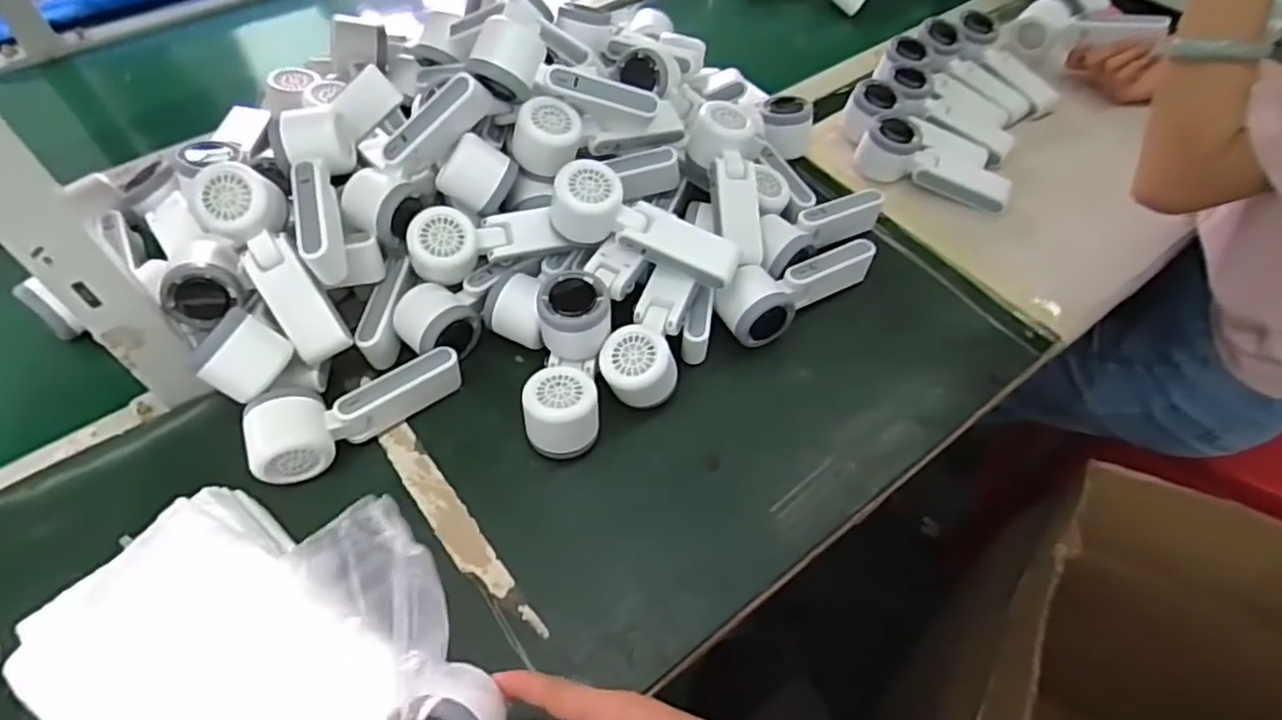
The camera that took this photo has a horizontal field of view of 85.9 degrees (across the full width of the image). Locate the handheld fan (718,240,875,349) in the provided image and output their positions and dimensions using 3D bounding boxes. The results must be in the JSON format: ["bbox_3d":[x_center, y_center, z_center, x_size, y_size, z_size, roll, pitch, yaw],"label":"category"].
[{"bbox_3d":[0.143,-0.071,0.642,0.166,0.055,0.061,-32,61,-23],"label":"handheld fan"}]

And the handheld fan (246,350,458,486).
[{"bbox_3d":[-0.233,0.033,0.555,0.167,0.053,0.072,-37,63,-25],"label":"handheld fan"}]

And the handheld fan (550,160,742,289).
[{"bbox_3d":[0.002,-0.110,0.592,0.165,0.056,0.057,24,56,-5],"label":"handheld fan"}]

